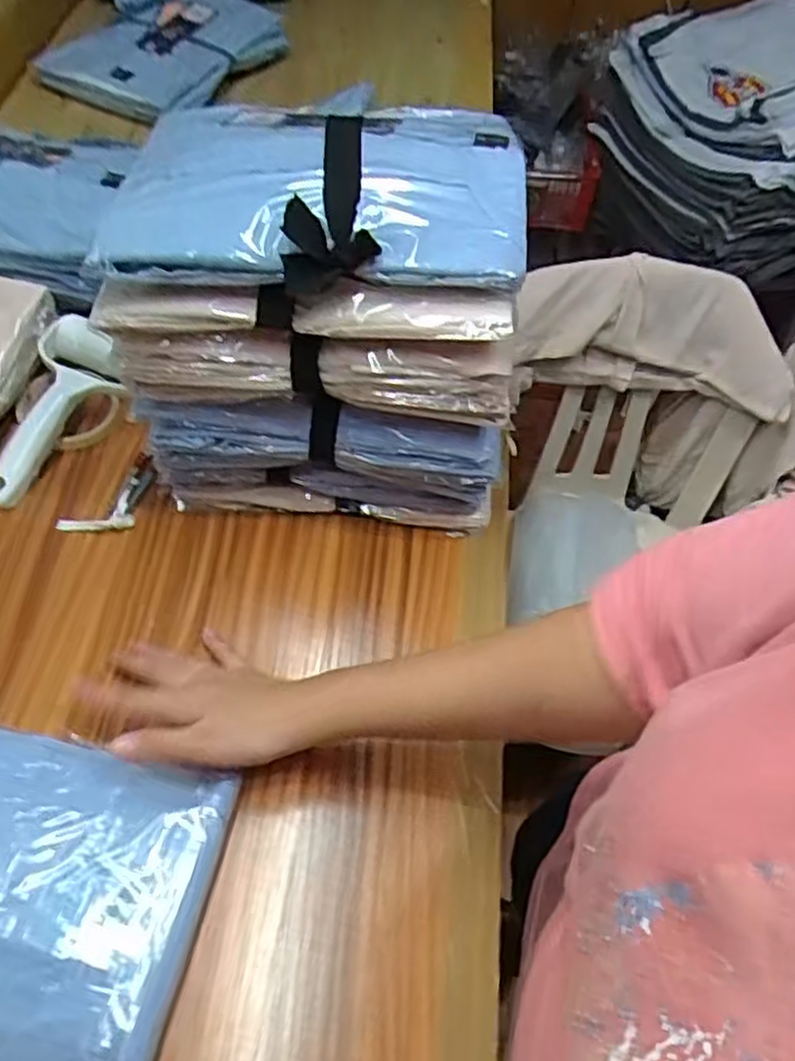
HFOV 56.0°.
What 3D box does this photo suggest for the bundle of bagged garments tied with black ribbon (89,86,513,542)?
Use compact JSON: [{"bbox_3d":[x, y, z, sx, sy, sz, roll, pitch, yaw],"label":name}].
[{"bbox_3d":[-0.048,-0.153,0.555,0.253,0.248,0.194,5,55,0],"label":"bundle of bagged garments tied with black ribbon"}]

